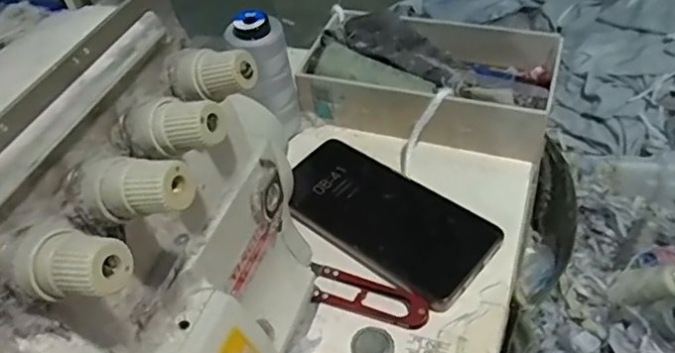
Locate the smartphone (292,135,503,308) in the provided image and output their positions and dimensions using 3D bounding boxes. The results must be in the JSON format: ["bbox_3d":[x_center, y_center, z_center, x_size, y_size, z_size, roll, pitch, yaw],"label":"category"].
[{"bbox_3d":[0.032,0.026,0.422,0.164,0.009,0.080,32,57,29],"label":"smartphone"}]

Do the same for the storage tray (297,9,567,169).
[{"bbox_3d":[0.080,-0.086,0.501,0.205,0.051,0.144,13,50,17],"label":"storage tray"}]

